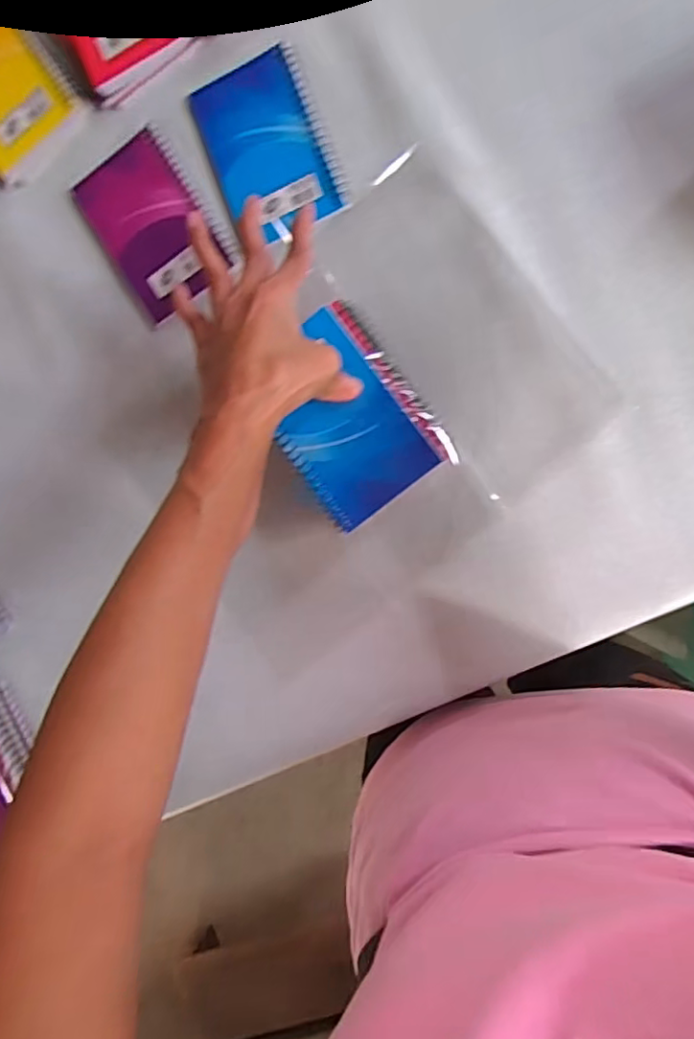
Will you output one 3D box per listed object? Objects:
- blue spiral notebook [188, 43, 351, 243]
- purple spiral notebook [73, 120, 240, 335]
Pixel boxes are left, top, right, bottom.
[{"bbox_3d":[-0.059,-0.279,0.448,0.085,0.010,0.129,-22,90,9],"label":"blue spiral notebook"},{"bbox_3d":[-0.152,-0.231,0.467,0.083,0.011,0.130,-32,88,9],"label":"purple spiral notebook"}]

